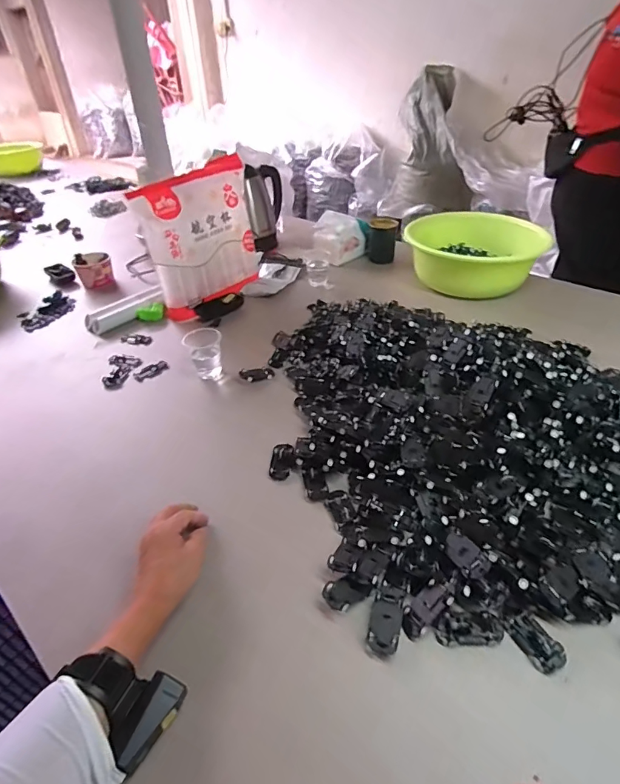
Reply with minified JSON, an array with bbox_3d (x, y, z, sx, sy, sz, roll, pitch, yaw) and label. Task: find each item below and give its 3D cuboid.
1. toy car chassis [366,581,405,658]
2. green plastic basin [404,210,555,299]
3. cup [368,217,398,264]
[{"bbox_3d":[0.079,0.232,0.456,0.030,0.014,0.070,9,40,14],"label":"toy car chassis"},{"bbox_3d":[0.396,-0.352,1.103,0.280,0.127,0.305,1,39,4],"label":"green plastic basin"},{"bbox_3d":[0.200,-0.415,1.215,0.073,0.108,0.070,4,39,8],"label":"cup"}]

